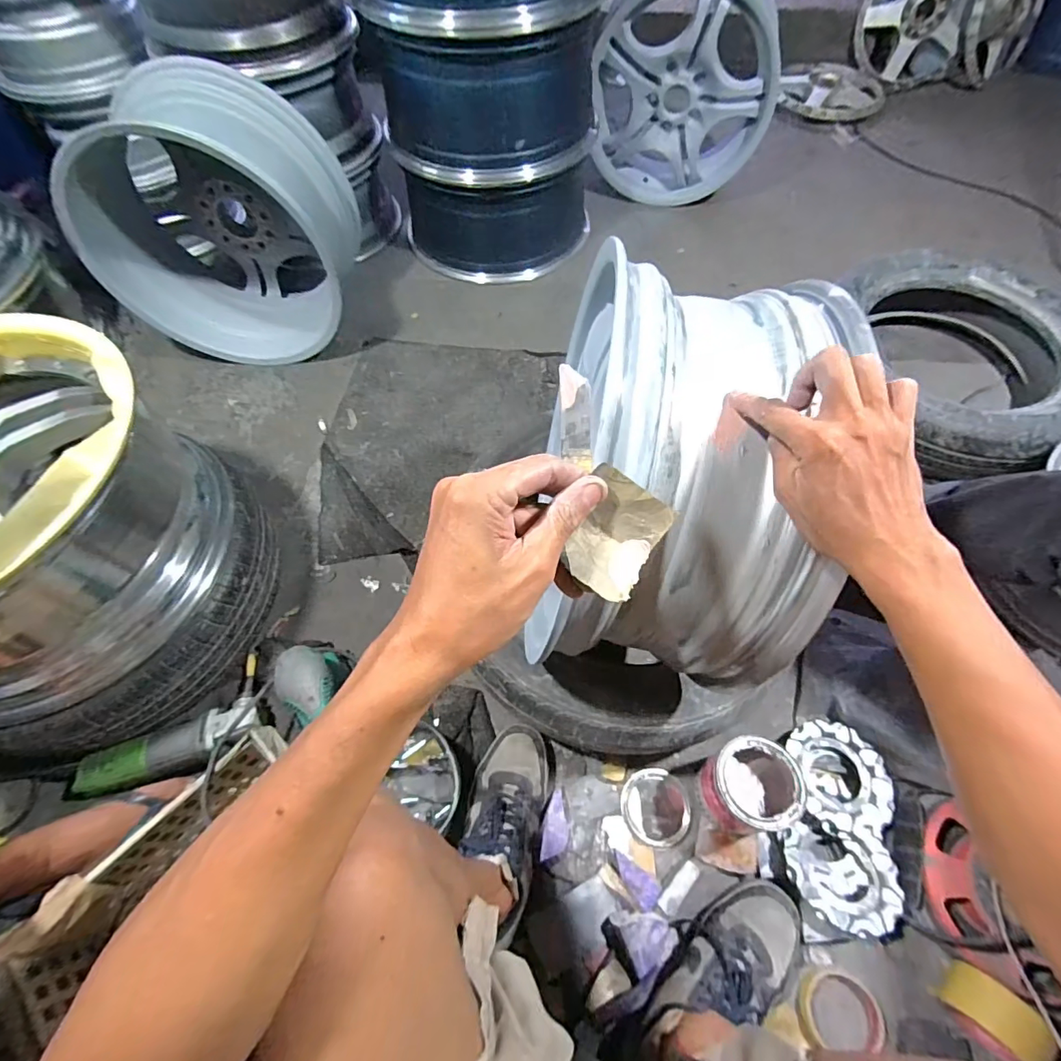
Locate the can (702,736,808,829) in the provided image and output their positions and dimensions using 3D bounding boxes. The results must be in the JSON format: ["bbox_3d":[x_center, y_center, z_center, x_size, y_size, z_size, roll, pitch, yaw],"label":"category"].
[{"bbox_3d":[0.298,0.349,0.683,0.105,0.139,0.107,-1,62,1],"label":"can"}]

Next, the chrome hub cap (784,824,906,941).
[{"bbox_3d":[0.419,0.463,0.662,0.140,0.051,0.123,2,62,2],"label":"chrome hub cap"}]

